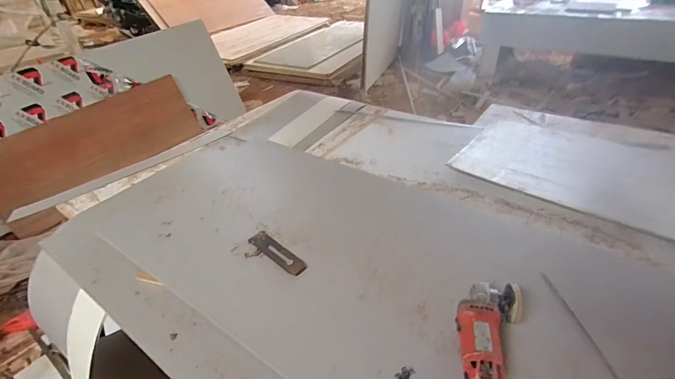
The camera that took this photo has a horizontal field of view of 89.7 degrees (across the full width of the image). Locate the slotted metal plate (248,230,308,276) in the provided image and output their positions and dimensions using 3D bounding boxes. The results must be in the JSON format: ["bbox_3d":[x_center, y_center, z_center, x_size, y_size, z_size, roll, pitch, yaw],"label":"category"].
[{"bbox_3d":[-0.139,0.147,0.793,0.172,0.004,0.048,26,45,34],"label":"slotted metal plate"}]

